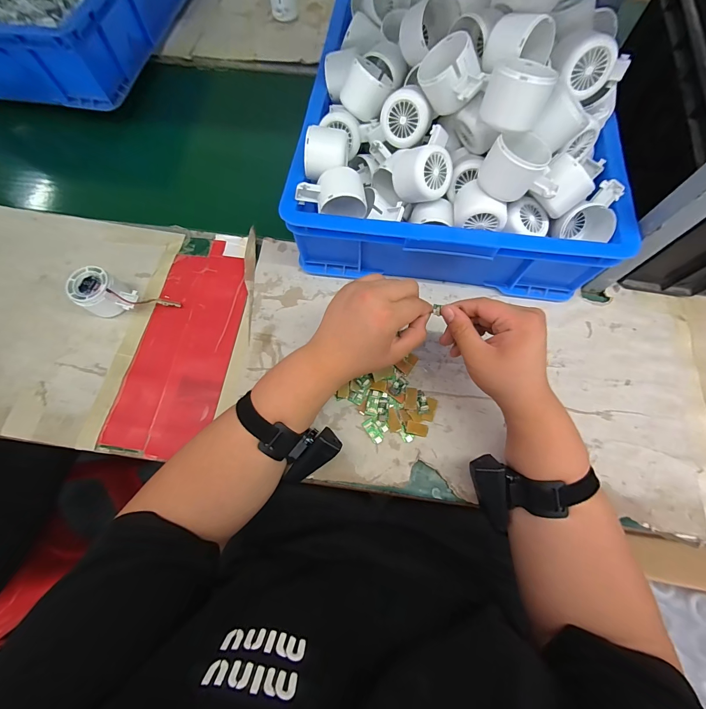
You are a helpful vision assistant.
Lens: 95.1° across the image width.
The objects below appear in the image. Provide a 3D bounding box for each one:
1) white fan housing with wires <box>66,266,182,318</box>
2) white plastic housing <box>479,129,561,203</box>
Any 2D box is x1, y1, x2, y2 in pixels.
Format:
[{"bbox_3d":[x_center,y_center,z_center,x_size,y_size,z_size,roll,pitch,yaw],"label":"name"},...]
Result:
[{"bbox_3d":[-0.322,-0.075,0.452,0.117,0.055,0.057,16,71,6],"label":"white fan housing with wires"},{"bbox_3d":[0.178,-0.201,0.339,0.076,0.047,0.053,10,71,4],"label":"white plastic housing"}]

